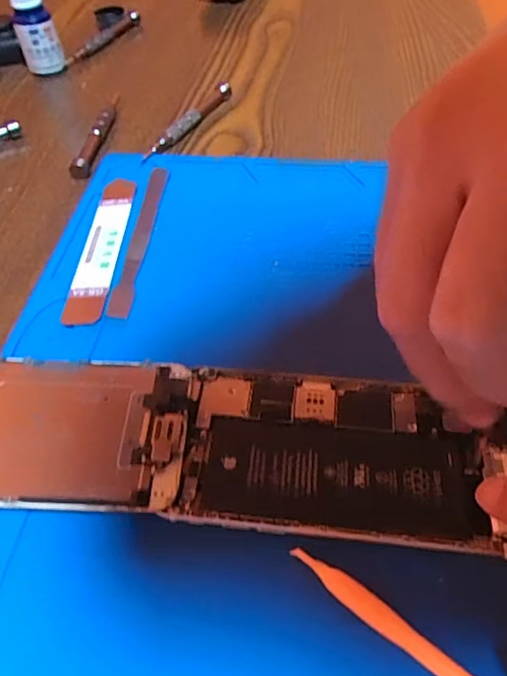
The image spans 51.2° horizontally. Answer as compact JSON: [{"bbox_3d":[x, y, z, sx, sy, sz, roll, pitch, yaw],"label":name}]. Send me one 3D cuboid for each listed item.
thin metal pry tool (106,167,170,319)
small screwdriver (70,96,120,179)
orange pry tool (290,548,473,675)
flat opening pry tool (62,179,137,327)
[{"bbox_3d":[-0.062,-0.058,0.295,0.011,0.004,0.122,2,51,4],"label":"thin metal pry tool"},{"bbox_3d":[-0.104,-0.140,0.358,0.011,0.011,0.096,4,51,6],"label":"small screwdriver"},{"bbox_3d":[0.047,0.093,0.164,0.081,0.008,0.009,31,58,25],"label":"orange pry tool"},{"bbox_3d":[-0.083,-0.052,0.290,0.021,0.005,0.115,0,51,3],"label":"flat opening pry tool"}]

